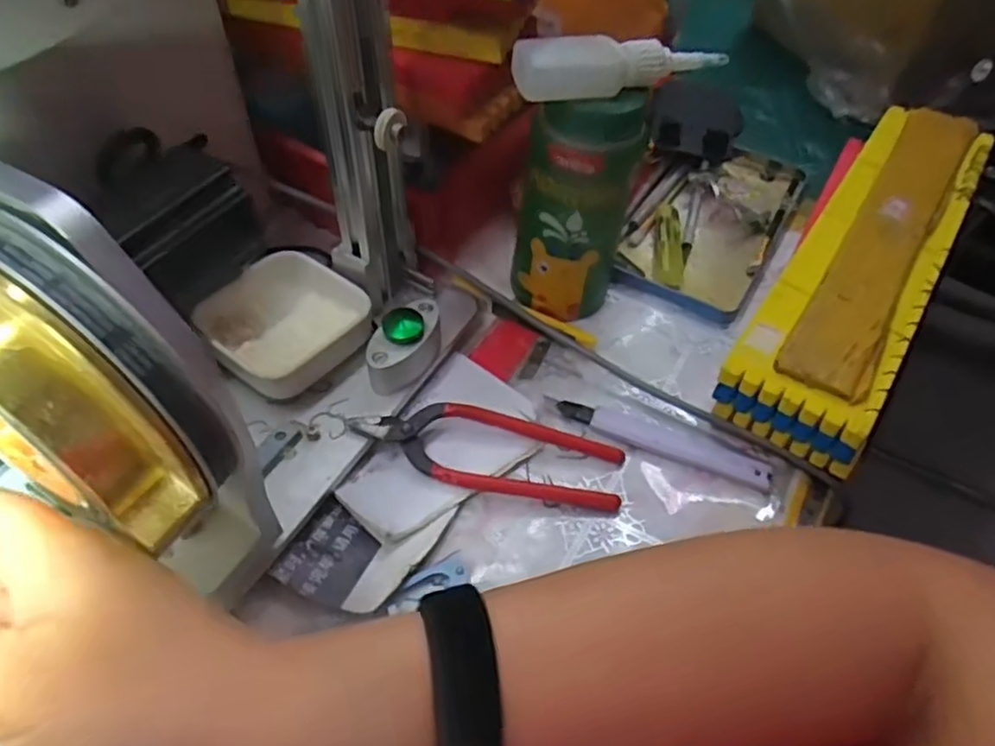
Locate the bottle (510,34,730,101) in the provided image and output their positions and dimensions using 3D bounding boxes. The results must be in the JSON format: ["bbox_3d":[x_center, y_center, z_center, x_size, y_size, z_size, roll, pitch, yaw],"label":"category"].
[{"bbox_3d":[0.065,-0.154,0.353,0.115,0.025,0.025,-6,52,-8],"label":"bottle"}]

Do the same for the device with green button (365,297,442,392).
[{"bbox_3d":[-0.052,-0.016,0.393,0.025,0.032,0.054,27,55,16],"label":"device with green button"}]

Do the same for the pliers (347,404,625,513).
[{"bbox_3d":[-0.003,0.042,0.380,0.144,0.025,0.049,6,52,0],"label":"pliers"}]

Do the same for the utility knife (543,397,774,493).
[{"bbox_3d":[0.094,0.038,0.397,0.125,0.007,0.021,21,53,12],"label":"utility knife"}]

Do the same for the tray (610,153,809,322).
[{"bbox_3d":[0.159,-0.124,0.525,0.107,0.015,0.196,26,55,15],"label":"tray"}]

